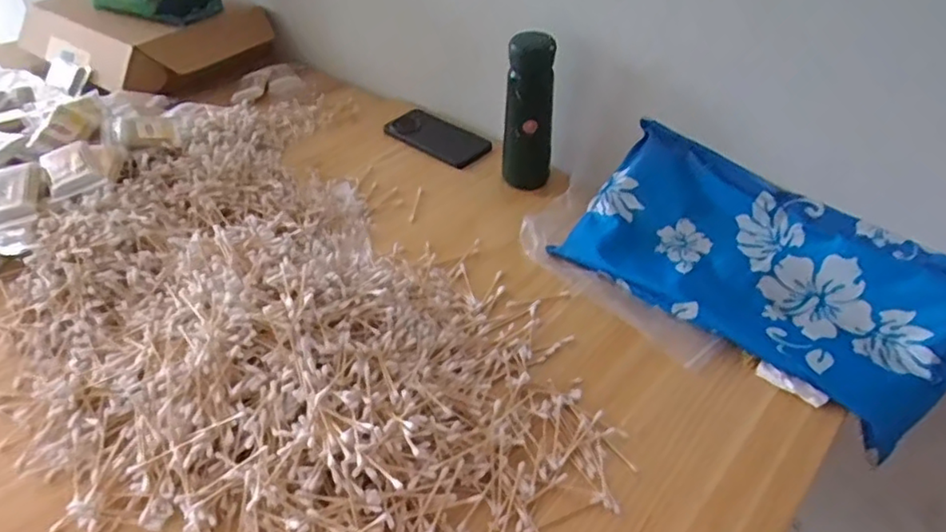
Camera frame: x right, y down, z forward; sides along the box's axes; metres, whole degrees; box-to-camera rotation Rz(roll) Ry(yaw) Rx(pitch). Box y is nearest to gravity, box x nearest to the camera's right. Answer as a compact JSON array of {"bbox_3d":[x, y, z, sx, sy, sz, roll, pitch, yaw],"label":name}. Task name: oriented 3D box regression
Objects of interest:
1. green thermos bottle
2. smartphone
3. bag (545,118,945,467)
[{"bbox_3d":[0.067,-0.179,0.729,0.058,0.187,0.054,4,41,5],"label":"green thermos bottle"},{"bbox_3d":[-0.046,-0.178,0.843,0.152,0.009,0.071,28,59,29],"label":"smartphone"},{"bbox_3d":[0.273,0.000,0.609,0.365,0.045,0.176,36,83,31],"label":"bag"}]

